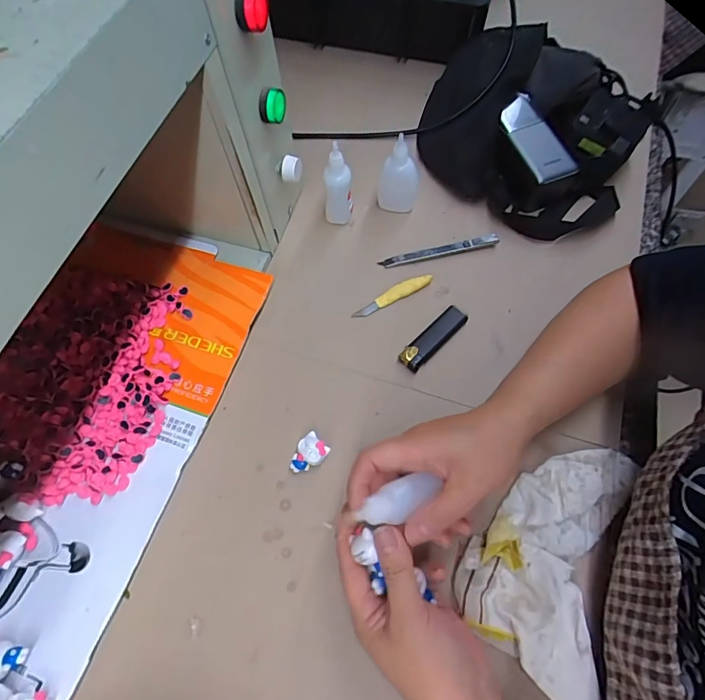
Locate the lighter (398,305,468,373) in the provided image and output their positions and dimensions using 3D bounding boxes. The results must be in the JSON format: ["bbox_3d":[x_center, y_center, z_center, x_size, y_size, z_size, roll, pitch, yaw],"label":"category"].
[{"bbox_3d":[0.078,-0.013,0.446,0.079,0.012,0.025,-42,70,-16],"label":"lighter"}]

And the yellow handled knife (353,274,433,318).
[{"bbox_3d":[0.042,-0.057,0.472,0.090,0.010,0.013,-27,66,-10],"label":"yellow handled knife"}]

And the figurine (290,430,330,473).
[{"bbox_3d":[-0.039,0.093,0.399,0.025,0.021,0.034,41,73,19],"label":"figurine"}]

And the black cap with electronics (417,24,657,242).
[{"bbox_3d":[0.207,-0.270,0.540,0.243,0.059,0.270,24,68,13],"label":"black cap with electronics"}]

